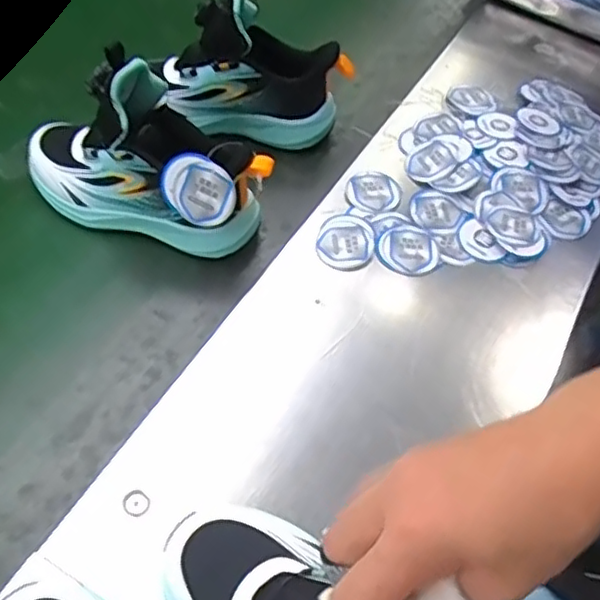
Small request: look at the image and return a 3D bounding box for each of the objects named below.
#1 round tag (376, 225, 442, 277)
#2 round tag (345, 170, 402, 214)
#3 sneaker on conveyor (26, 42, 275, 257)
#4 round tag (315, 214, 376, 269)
[{"bbox_3d":[0.093,-0.043,0.542,0.051,0.005,0.051,3,55,-4],"label":"round tag"},{"bbox_3d":[0.068,-0.100,0.580,0.049,0.007,0.053,3,55,-4],"label":"round tag"},{"bbox_3d":[-0.132,-0.118,0.526,0.219,0.135,0.081,18,55,7],"label":"sneaker on conveyor"},{"bbox_3d":[0.039,-0.052,0.545,0.049,0.006,0.056,18,55,6],"label":"round tag"}]

